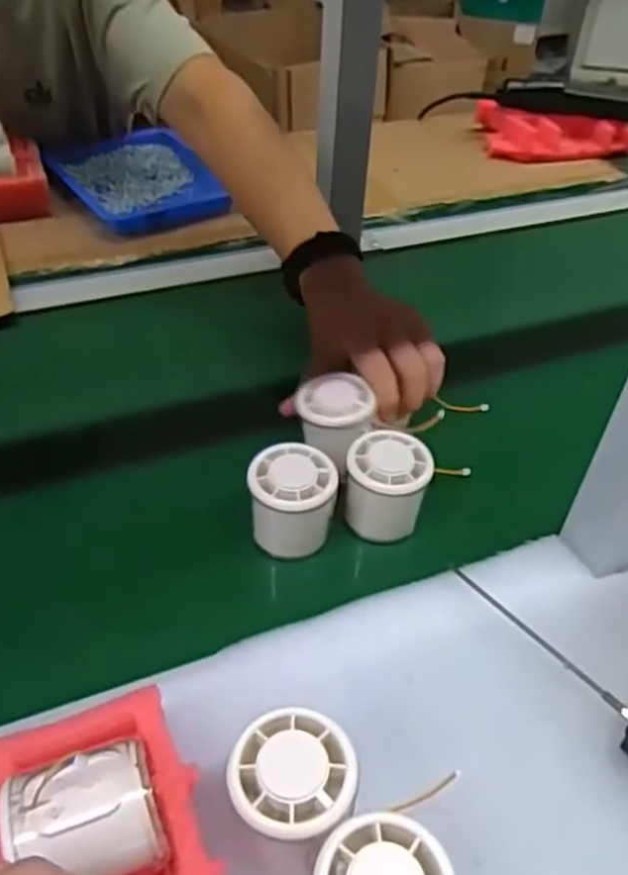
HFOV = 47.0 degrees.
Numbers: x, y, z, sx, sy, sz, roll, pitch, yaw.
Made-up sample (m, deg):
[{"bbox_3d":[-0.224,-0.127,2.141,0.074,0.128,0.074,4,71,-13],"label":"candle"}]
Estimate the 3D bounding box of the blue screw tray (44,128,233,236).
[{"bbox_3d":[-0.210,-0.310,0.869,0.179,0.030,0.213,-22,49,-24],"label":"blue screw tray"}]

